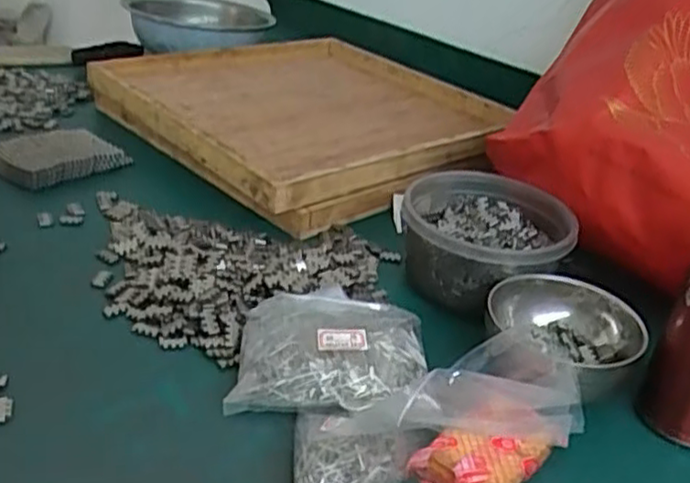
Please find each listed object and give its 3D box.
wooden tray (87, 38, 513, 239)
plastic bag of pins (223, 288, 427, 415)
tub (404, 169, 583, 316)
[{"bbox_3d":[-0.042,-0.168,0.887,0.373,0.061,0.447,-17,36,-37],"label":"wooden tray"},{"bbox_3d":[-0.011,0.076,0.504,0.126,0.038,0.112,6,28,-2],"label":"plastic bag of pins"},{"bbox_3d":[0.121,0.000,0.621,0.137,0.067,0.137,5,28,-3],"label":"tub"}]

